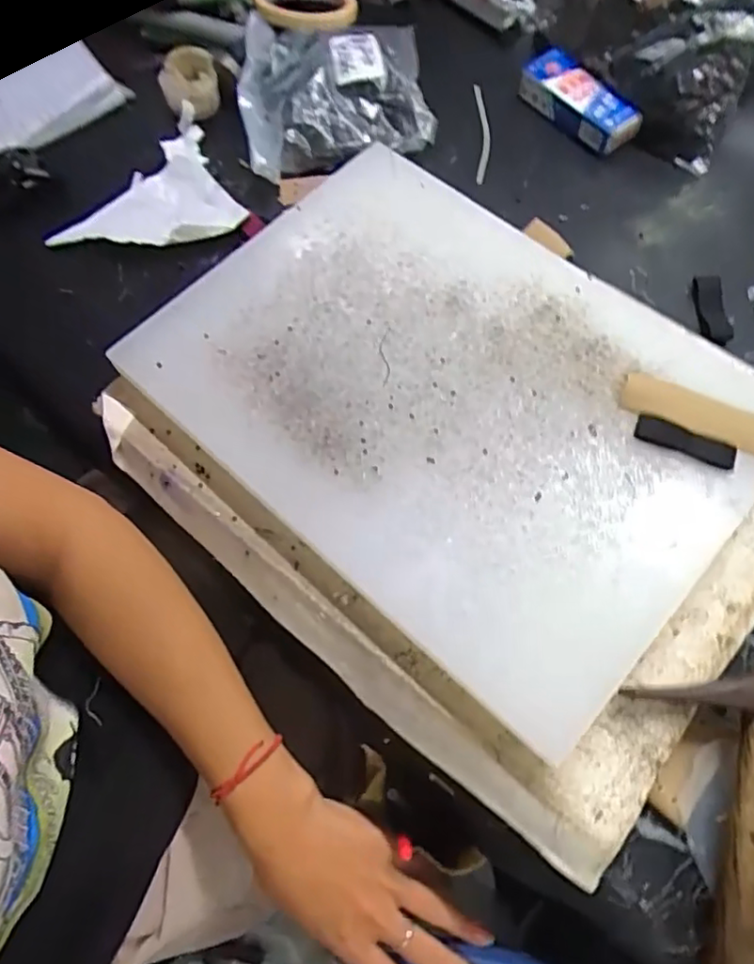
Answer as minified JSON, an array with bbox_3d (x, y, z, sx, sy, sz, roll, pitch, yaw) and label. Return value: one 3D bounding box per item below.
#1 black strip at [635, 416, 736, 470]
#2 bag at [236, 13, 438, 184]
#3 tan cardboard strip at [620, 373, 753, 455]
[{"bbox_3d":[0.179,-0.023,0.360,0.057,0.006,0.014,21,69,11],"label":"black strip"},{"bbox_3d":[-0.041,-0.368,0.554,0.163,0.040,0.218,-6,66,0],"label":"bag"},{"bbox_3d":[0.210,-0.032,0.363,0.131,0.006,0.029,23,69,12],"label":"tan cardboard strip"}]

